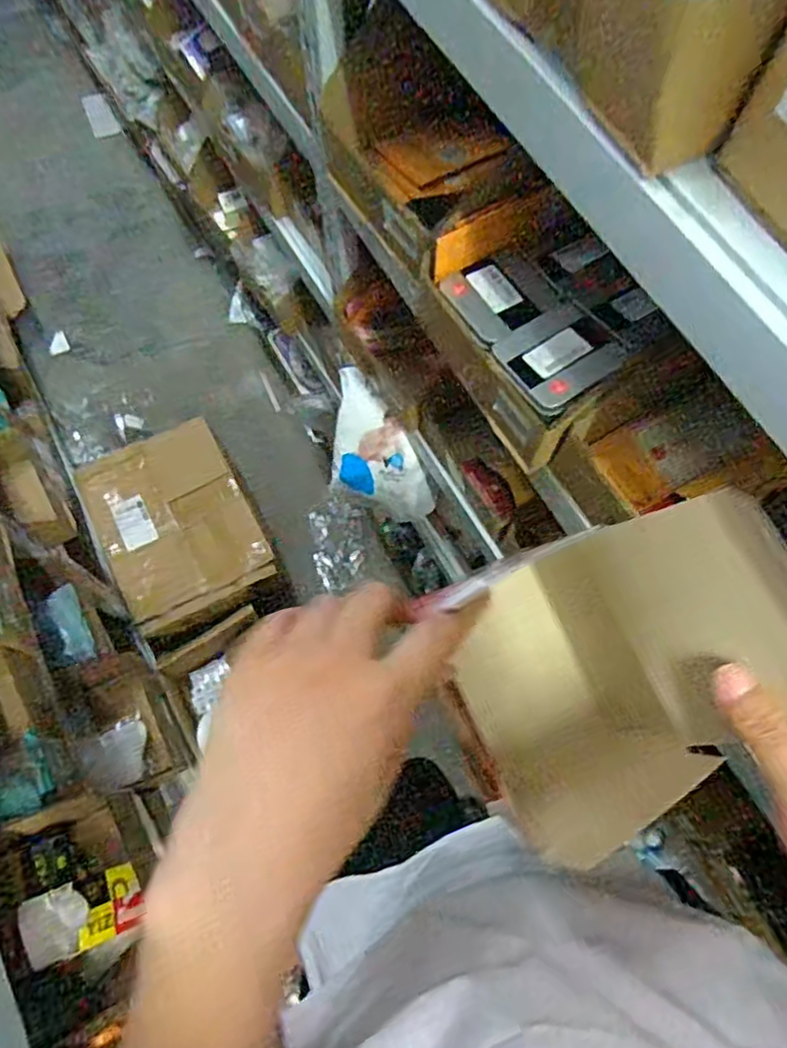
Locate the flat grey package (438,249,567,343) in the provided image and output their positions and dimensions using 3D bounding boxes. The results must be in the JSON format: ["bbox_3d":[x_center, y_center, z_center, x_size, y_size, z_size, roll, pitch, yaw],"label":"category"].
[{"bbox_3d":[0.098,-0.206,0.591,0.089,0.009,0.081,-29,72,-10],"label":"flat grey package"}]

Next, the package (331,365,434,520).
[{"bbox_3d":[-0.044,-0.110,1.088,0.117,0.140,0.250,-29,72,-10],"label":"package"}]

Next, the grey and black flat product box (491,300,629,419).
[{"bbox_3d":[0.138,-0.141,0.555,0.087,0.015,0.087,-35,63,-3],"label":"grey and black flat product box"}]

